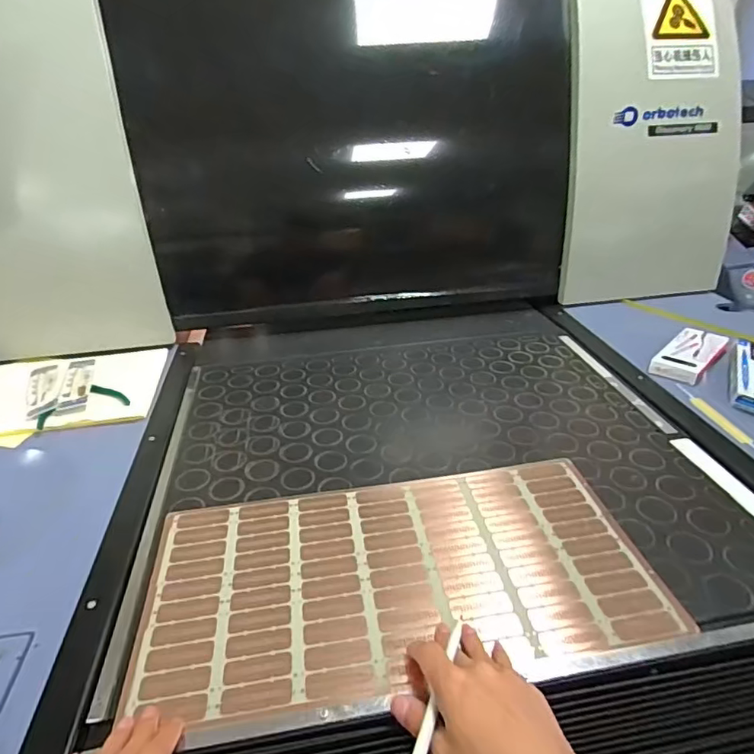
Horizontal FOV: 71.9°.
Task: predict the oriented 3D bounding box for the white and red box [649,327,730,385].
[{"bbox_3d":[0.545,-0.038,0.905,0.183,0.033,0.077,-26,36,-37],"label":"white and red box"}]

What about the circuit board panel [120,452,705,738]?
[{"bbox_3d":[0.022,0.196,0.541,0.496,0.007,0.252,-6,29,-8],"label":"circuit board panel"}]

